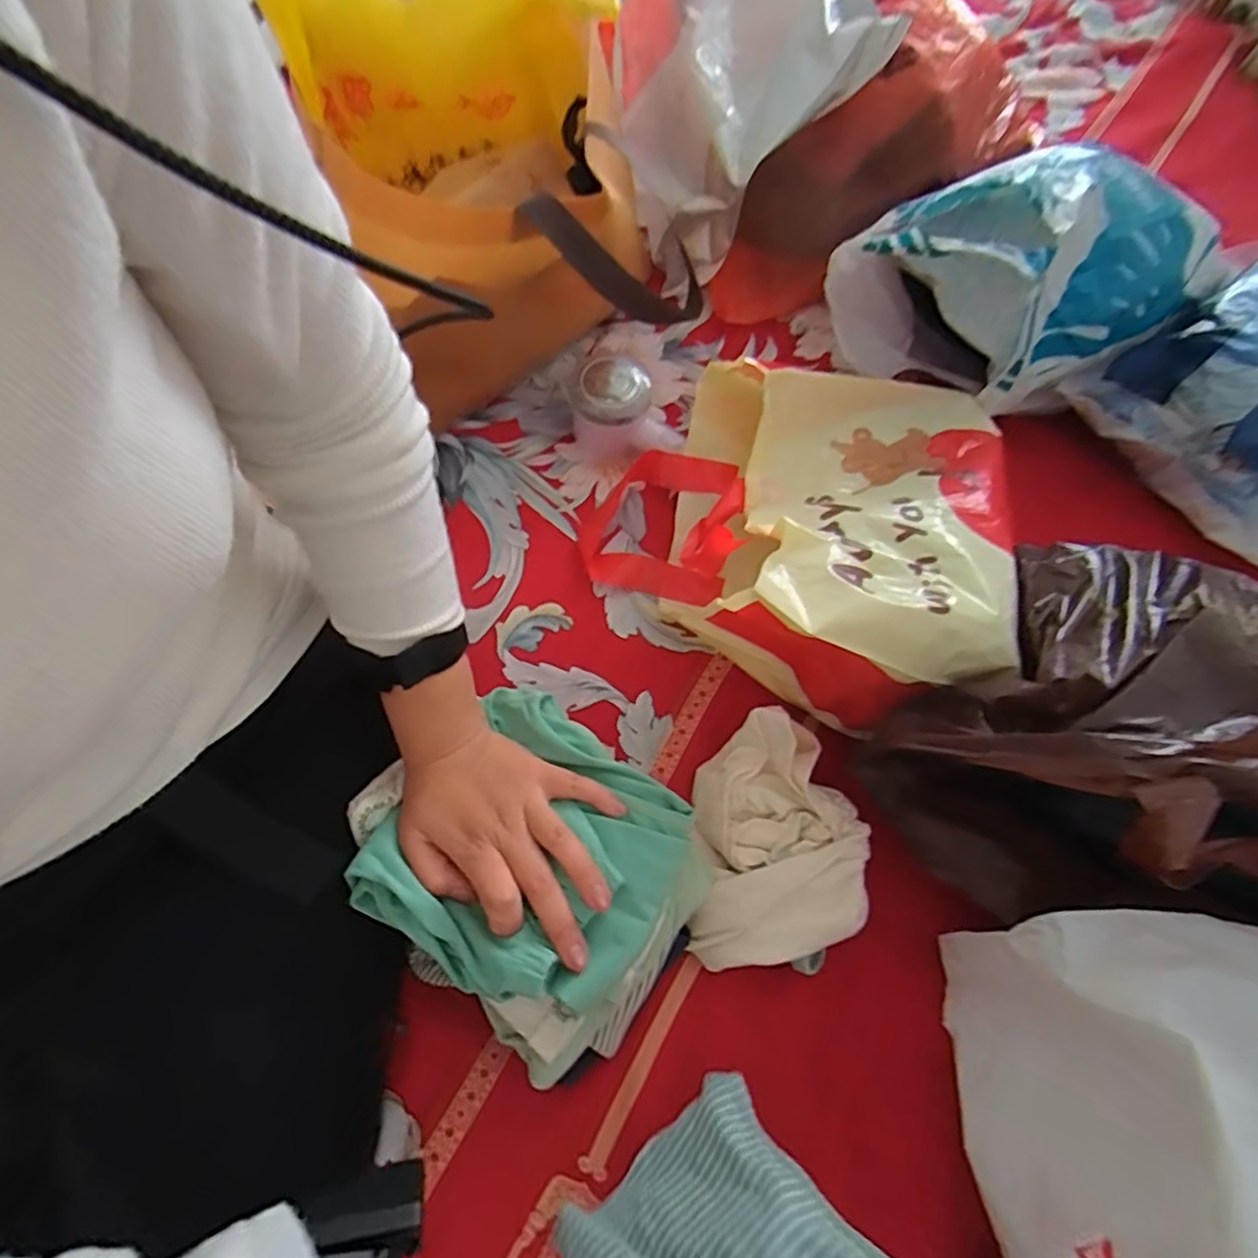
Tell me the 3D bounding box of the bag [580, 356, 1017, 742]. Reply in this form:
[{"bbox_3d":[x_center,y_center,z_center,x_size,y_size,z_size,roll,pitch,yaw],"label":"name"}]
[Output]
[{"bbox_3d":[0.133,-0.099,0.534,0.330,0.152,0.313,14,67,5],"label":"bag"}]

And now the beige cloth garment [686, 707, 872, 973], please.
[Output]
[{"bbox_3d":[0.105,0.150,0.465,0.112,0.053,0.166,3,67,0],"label":"beige cloth garment"}]

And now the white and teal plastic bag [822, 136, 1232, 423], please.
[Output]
[{"bbox_3d":[0.360,-0.325,0.596,0.307,0.156,0.205,-22,69,-10],"label":"white and teal plastic bag"}]

